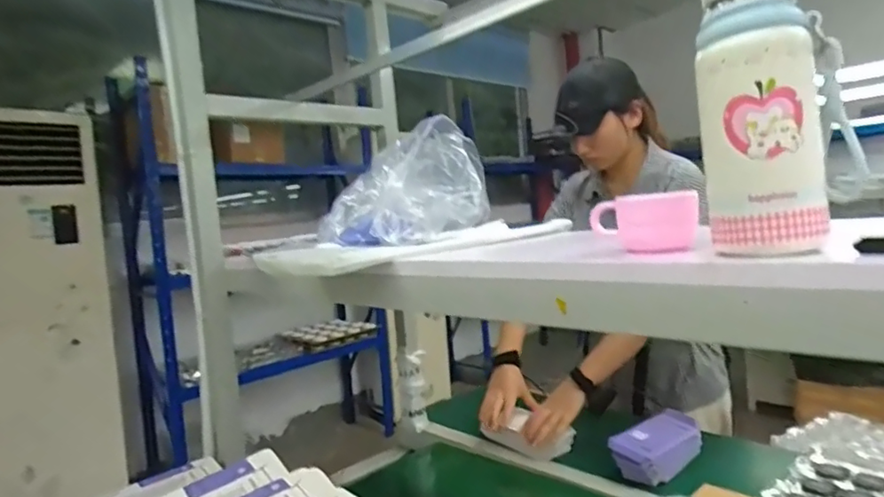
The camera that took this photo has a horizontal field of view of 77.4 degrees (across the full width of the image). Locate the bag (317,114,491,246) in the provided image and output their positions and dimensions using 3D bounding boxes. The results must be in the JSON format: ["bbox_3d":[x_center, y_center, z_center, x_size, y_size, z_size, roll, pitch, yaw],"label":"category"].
[{"bbox_3d":[-0.061,-0.104,0.882,0.235,0.171,0.190,-7,4,-30],"label":"bag"}]

